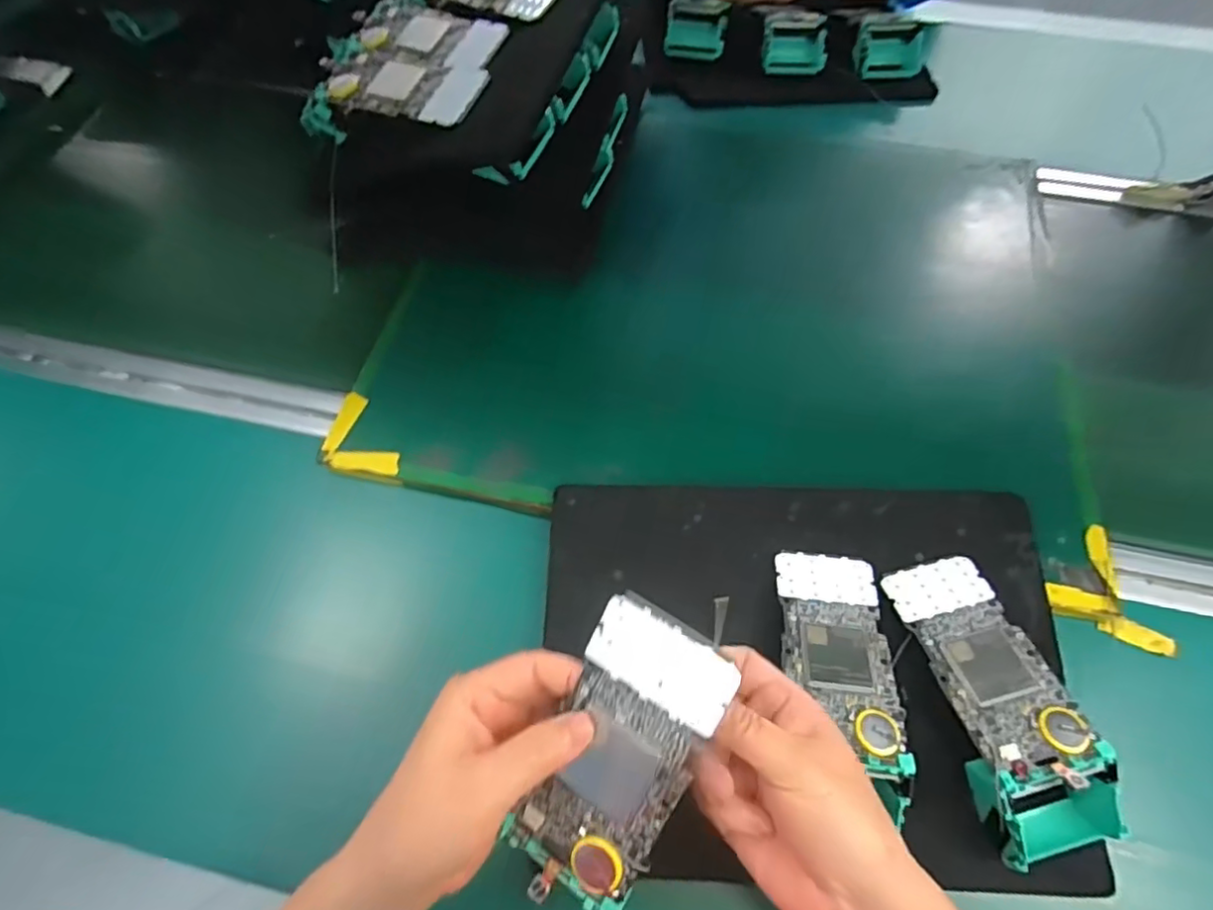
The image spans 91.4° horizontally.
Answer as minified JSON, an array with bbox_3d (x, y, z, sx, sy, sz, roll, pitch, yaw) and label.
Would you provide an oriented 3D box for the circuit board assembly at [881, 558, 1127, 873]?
[{"bbox_3d":[0.239,0.141,0.358,0.067,0.048,0.165,-11,63,-4],"label":"circuit board assembly"}]

